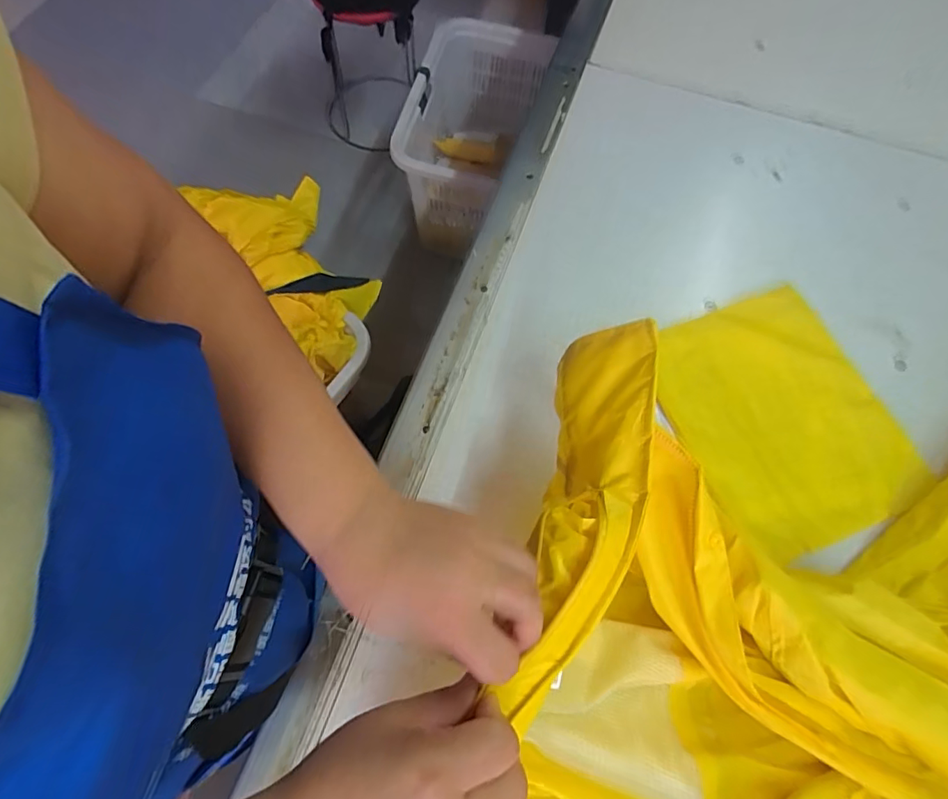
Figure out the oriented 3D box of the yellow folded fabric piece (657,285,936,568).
[{"bbox_3d":[0.329,0.015,0.538,0.230,0.013,0.263,-20,71,-11],"label":"yellow folded fabric piece"}]

